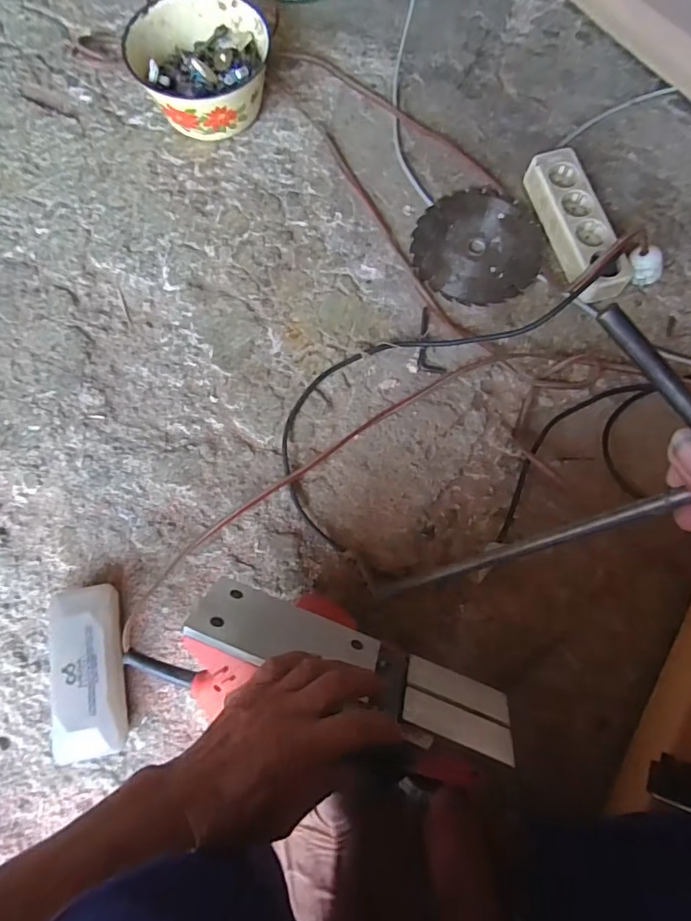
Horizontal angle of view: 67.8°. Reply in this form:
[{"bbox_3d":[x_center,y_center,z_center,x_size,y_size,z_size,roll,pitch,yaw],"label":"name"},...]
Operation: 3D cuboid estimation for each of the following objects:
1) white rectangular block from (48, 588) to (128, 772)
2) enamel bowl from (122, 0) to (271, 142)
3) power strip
[{"bbox_3d":[-0.248,0.203,0.502,0.069,0.045,0.156,-7,74,-3],"label":"white rectangular block"},{"bbox_3d":[-0.189,-0.525,0.697,0.180,0.087,0.177,0,74,-1],"label":"enamel bowl"},{"bbox_3d":[0.290,-0.296,0.652,0.065,0.044,0.204,-15,74,-5],"label":"power strip"}]

